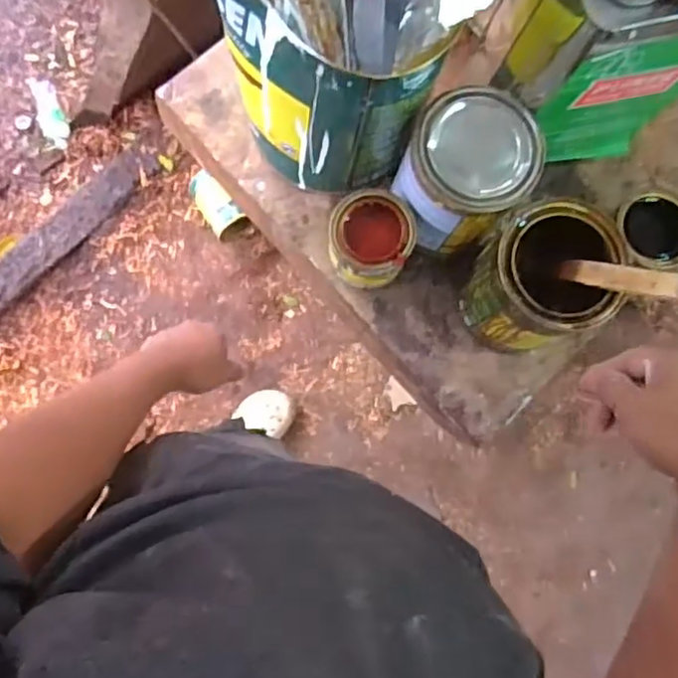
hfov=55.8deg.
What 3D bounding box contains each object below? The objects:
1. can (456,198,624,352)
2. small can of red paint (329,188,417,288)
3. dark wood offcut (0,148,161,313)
[{"bbox_3d":[0.169,-0.049,0.553,0.096,0.113,0.102,0,83,-4],"label":"can"},{"bbox_3d":[0.027,-0.089,0.579,0.072,0.072,0.069,0,83,-4],"label":"small can of red paint"},{"bbox_3d":[-0.594,-0.226,1.365,0.491,0.036,0.079,-44,88,-8],"label":"dark wood offcut"}]

